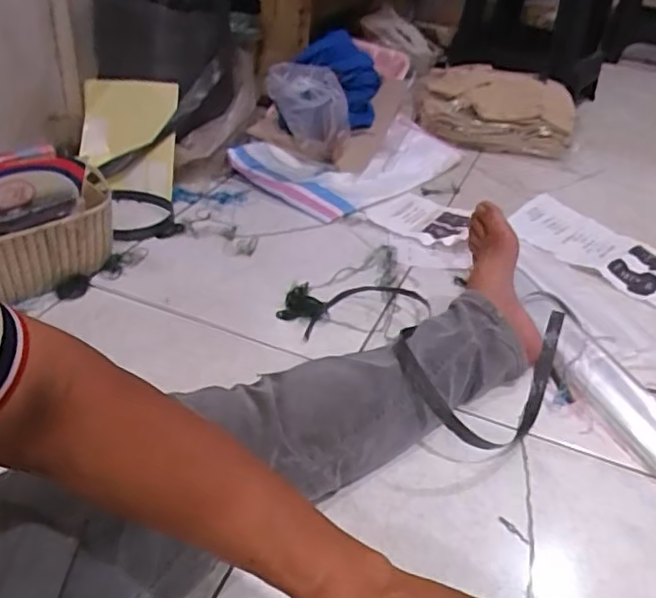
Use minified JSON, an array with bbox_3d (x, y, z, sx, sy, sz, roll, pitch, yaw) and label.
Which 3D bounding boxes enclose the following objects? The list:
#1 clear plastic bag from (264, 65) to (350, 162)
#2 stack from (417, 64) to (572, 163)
[{"bbox_3d":[-0.038,-0.344,1.159,0.152,0.179,0.107,4,37,0],"label":"clear plastic bag"},{"bbox_3d":[0.371,-0.426,1.381,0.333,0.132,0.177,10,38,8],"label":"stack"}]

